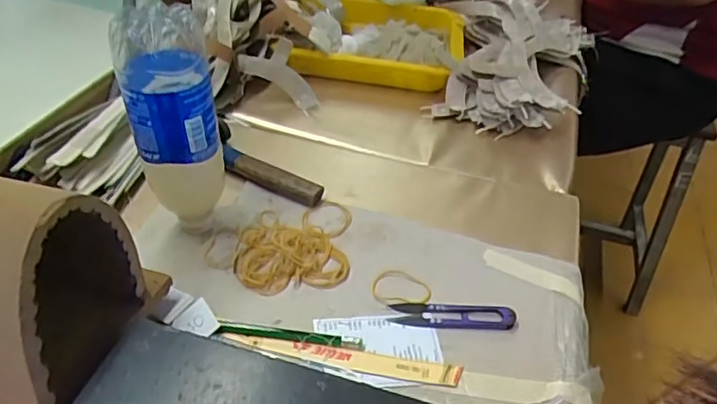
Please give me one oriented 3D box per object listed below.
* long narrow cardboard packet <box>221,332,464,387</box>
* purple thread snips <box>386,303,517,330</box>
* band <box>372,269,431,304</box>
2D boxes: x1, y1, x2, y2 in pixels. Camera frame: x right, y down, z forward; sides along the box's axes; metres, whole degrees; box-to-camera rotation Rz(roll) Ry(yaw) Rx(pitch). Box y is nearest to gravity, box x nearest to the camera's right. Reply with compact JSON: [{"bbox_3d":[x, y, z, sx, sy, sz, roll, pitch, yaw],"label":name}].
[{"bbox_3d":[-0.011,0.116,0.432,0.174,0.004,0.019,8,41,2],"label":"long narrow cardboard packet"},{"bbox_3d":[0.076,0.091,0.468,0.099,0.010,0.022,4,41,-2],"label":"purple thread snips"},{"bbox_3d":[0.036,0.071,0.490,0.049,0.004,0.036,0,41,-7],"label":"band"}]

